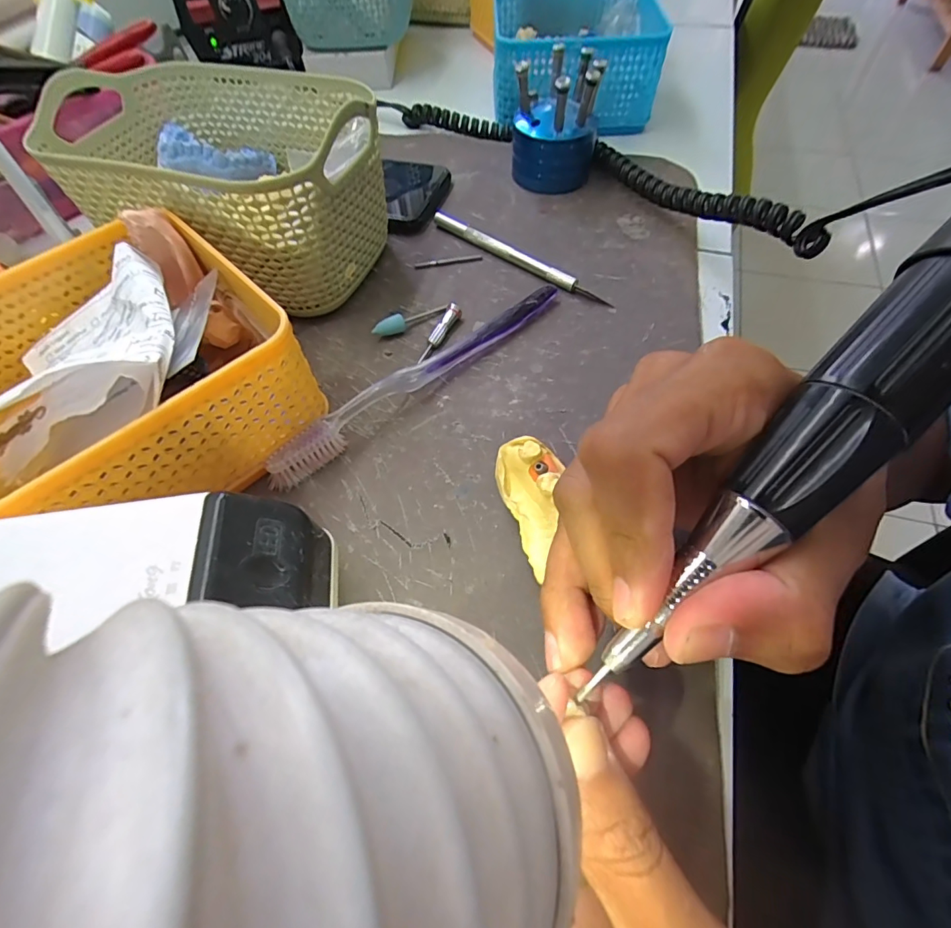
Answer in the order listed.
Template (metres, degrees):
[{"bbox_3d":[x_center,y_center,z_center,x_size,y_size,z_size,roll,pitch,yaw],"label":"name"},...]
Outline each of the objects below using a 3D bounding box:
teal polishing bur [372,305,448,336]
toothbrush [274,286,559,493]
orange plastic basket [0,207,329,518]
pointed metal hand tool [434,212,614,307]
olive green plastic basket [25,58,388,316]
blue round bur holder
[{"bbox_3d":[-0.037,-0.085,0.273,0.048,0.010,0.007,-32,63,-16],"label":"teal polishing bur"},{"bbox_3d":[-0.026,-0.047,0.245,0.182,0.016,0.012,-37,64,-19],"label":"toothbrush"},{"bbox_3d":[-0.158,-0.042,0.210,0.135,0.065,0.136,40,67,22],"label":"orange plastic basket"},{"bbox_3d":[0.025,-0.133,0.298,0.134,0.008,0.007,34,65,20],"label":"pointed metal hand tool"},{"bbox_3d":[-0.141,-0.163,0.275,0.173,0.077,0.114,15,60,11],"label":"olive green plastic basket"},{"bbox_3d":[0.058,-0.246,0.336,0.060,0.071,0.064,1,60,-2],"label":"blue round bur holder"}]

